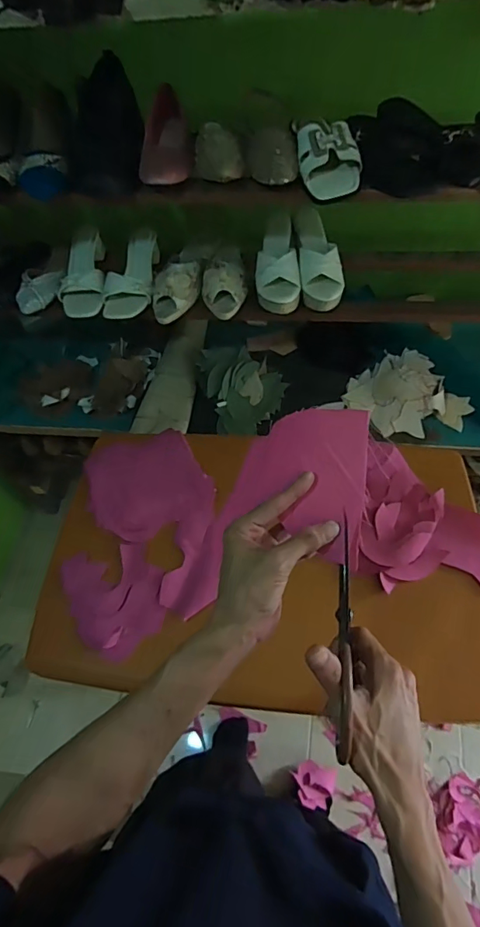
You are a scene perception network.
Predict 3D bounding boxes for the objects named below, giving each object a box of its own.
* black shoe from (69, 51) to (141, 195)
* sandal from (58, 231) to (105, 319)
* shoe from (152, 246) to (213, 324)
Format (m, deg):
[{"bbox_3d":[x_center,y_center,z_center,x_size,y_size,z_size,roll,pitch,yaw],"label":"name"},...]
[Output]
[{"bbox_3d":[-0.209,-0.527,0.731,0.101,0.076,0.241,4,82,2],"label":"black shoe"},{"bbox_3d":[-0.330,-0.398,0.967,0.097,0.064,0.213,-12,59,-2],"label":"sandal"},{"bbox_3d":[-0.119,-0.380,0.929,0.090,0.057,0.217,5,60,9],"label":"shoe"}]

